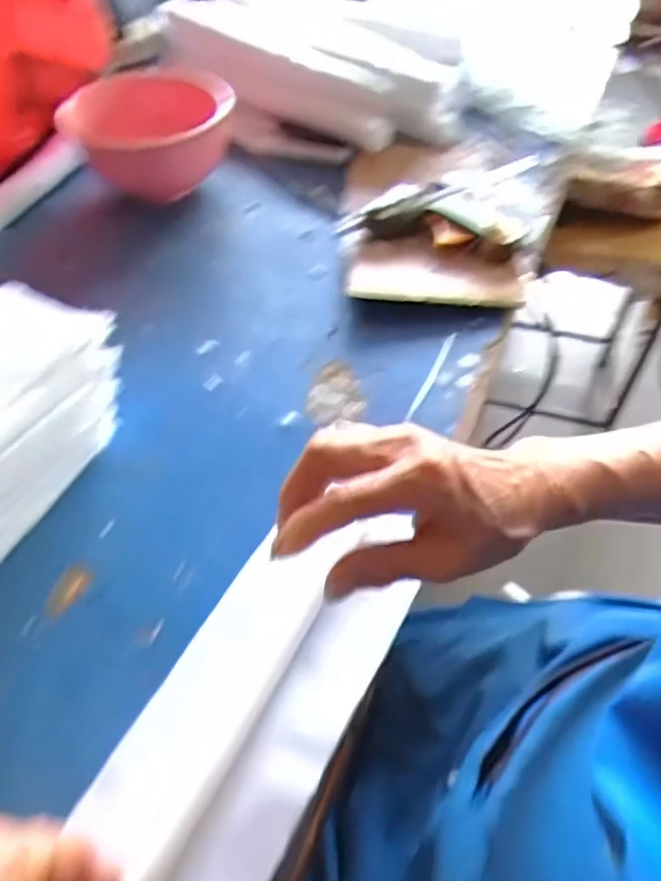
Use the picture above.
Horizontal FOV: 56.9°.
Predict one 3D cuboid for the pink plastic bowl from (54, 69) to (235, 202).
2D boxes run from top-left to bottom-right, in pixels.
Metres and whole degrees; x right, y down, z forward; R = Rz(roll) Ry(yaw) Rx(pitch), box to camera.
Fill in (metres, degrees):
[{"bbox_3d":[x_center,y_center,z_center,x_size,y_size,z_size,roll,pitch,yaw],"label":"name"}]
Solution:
[{"bbox_3d":[-0.168,-0.283,0.585,0.147,0.087,0.139,-7,52,-7],"label":"pink plastic bowl"}]

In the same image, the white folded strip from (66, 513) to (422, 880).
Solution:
[{"bbox_3d":[-0.059,0.158,0.267,0.088,0.023,0.304,26,60,14],"label":"white folded strip"}]

